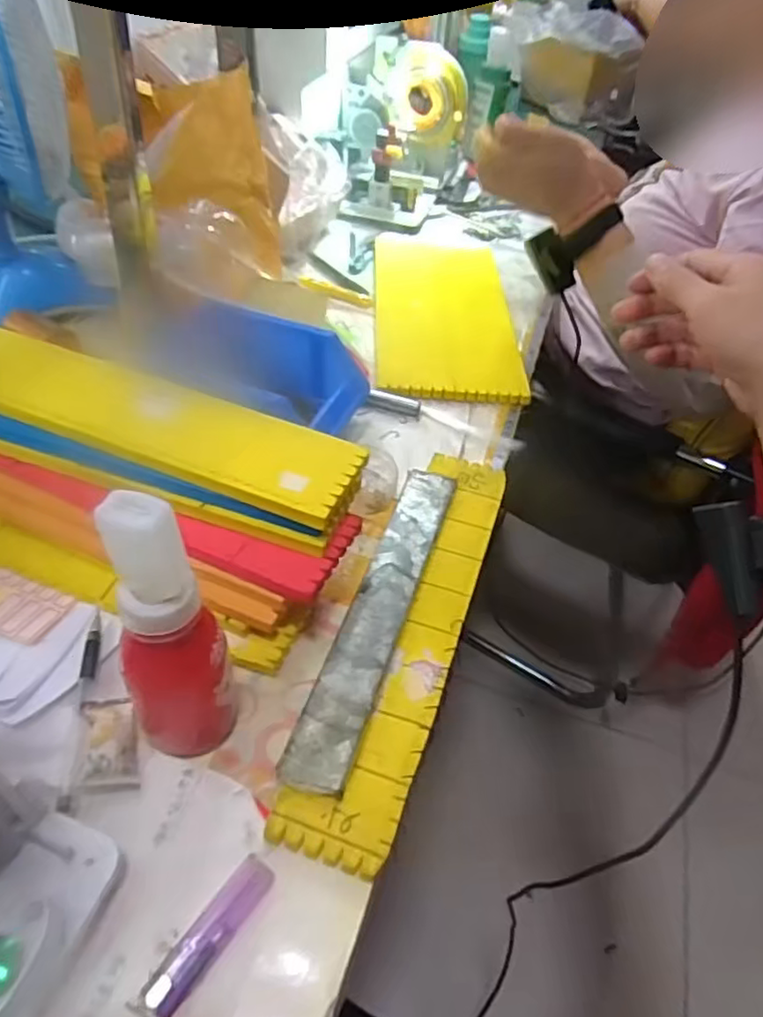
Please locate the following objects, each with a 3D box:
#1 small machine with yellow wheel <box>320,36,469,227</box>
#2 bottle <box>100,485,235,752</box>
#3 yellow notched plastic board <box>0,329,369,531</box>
[{"bbox_3d":[0.026,-0.567,0.976,0.188,0.187,0.197,7,46,0],"label":"small machine with yellow wheel"},{"bbox_3d":[-0.111,0.070,0.333,0.053,0.172,0.049,14,50,4],"label":"bottle"},{"bbox_3d":[-0.172,-0.064,0.458,0.319,0.017,0.076,18,47,5],"label":"yellow notched plastic board"}]

